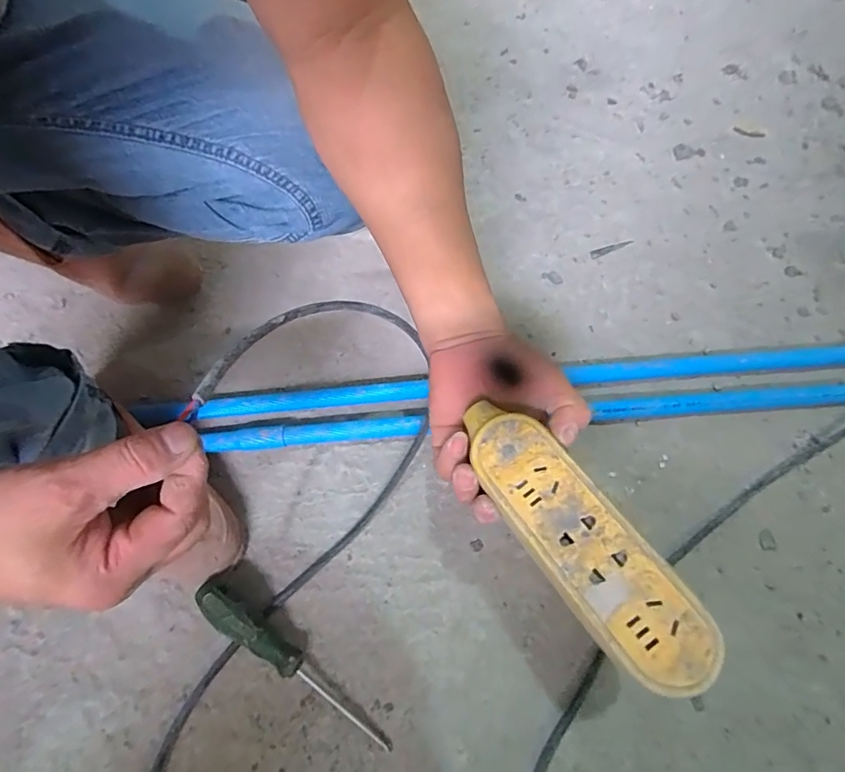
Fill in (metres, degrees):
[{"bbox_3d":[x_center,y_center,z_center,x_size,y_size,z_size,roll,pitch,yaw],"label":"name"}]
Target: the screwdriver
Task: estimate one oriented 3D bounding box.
[{"bbox_3d":[-0.113,0.238,0.414,0.203,0.036,0.028,34,69,13],"label":"screwdriver"}]

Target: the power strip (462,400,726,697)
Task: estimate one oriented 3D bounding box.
[{"bbox_3d":[0.088,0.086,0.288,0.054,0.023,0.179,-38,63,1],"label":"power strip"}]

